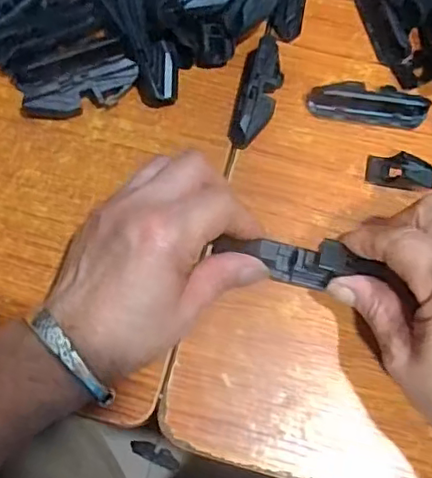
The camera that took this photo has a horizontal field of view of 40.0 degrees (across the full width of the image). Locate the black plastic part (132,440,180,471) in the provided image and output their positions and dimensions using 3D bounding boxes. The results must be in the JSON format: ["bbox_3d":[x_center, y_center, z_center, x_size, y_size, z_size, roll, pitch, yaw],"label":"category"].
[{"bbox_3d":[-0.088,0.315,0.866,0.082,0.009,0.024,15,73,26],"label":"black plastic part"}]

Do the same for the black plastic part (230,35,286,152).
[{"bbox_3d":[0.026,-0.090,0.371,0.025,0.022,0.071,13,74,3],"label":"black plastic part"}]

